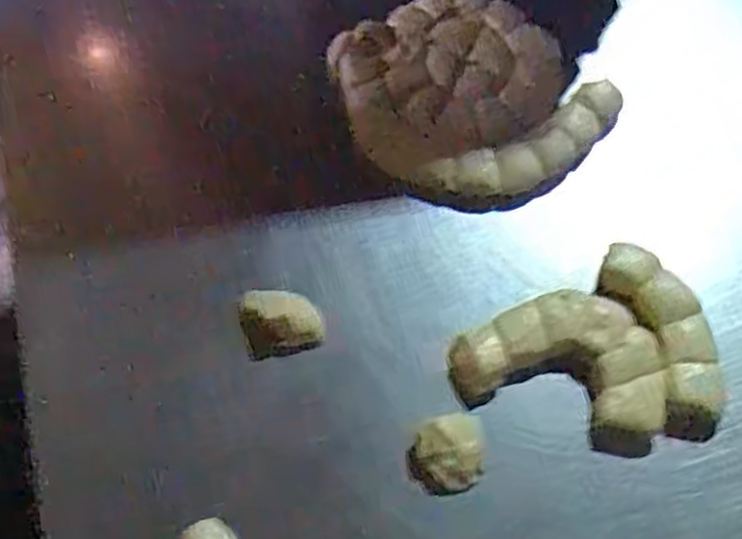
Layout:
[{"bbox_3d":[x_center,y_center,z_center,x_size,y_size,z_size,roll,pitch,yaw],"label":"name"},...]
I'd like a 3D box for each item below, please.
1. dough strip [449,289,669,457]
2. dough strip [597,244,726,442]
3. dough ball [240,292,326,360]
[{"bbox_3d":[0.144,0.065,0.582,0.152,0.023,0.104,18,64,11],"label":"dough strip"},{"bbox_3d":[0.219,0.049,0.587,0.056,0.024,0.151,-12,63,-4],"label":"dough strip"},{"bbox_3d":[-0.068,0.038,0.595,0.057,0.027,0.042,-19,63,-8],"label":"dough ball"}]

